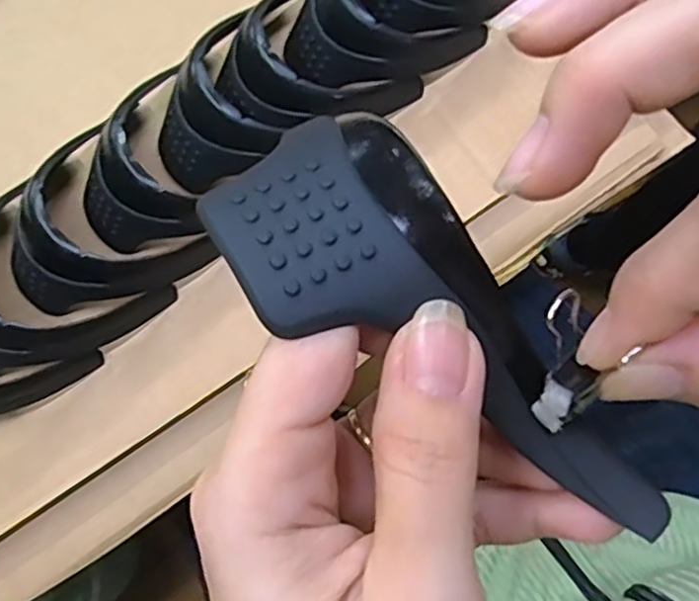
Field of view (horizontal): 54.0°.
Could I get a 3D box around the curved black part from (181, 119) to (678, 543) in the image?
[{"bbox_3d":[0.023,0.008,0.149,0.112,0.022,0.049,43,78,-10],"label":"curved black part"}]

